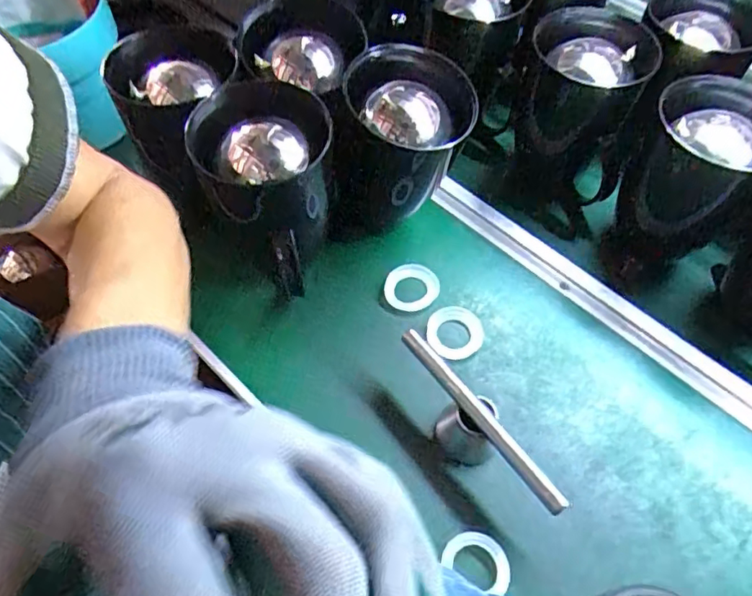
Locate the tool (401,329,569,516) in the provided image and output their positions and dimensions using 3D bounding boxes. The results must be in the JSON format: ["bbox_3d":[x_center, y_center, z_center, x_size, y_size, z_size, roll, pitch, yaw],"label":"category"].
[{"bbox_3d":[0.084,0.119,0.515,0.036,0.072,0.196,-28,63,-18],"label":"tool"}]

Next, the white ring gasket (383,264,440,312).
[{"bbox_3d":[0.039,-0.013,0.620,0.060,0.011,0.051,4,58,1],"label":"white ring gasket"}]

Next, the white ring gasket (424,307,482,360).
[{"bbox_3d":[0.084,0.036,0.595,0.058,0.012,0.056,1,58,-1],"label":"white ring gasket"}]

